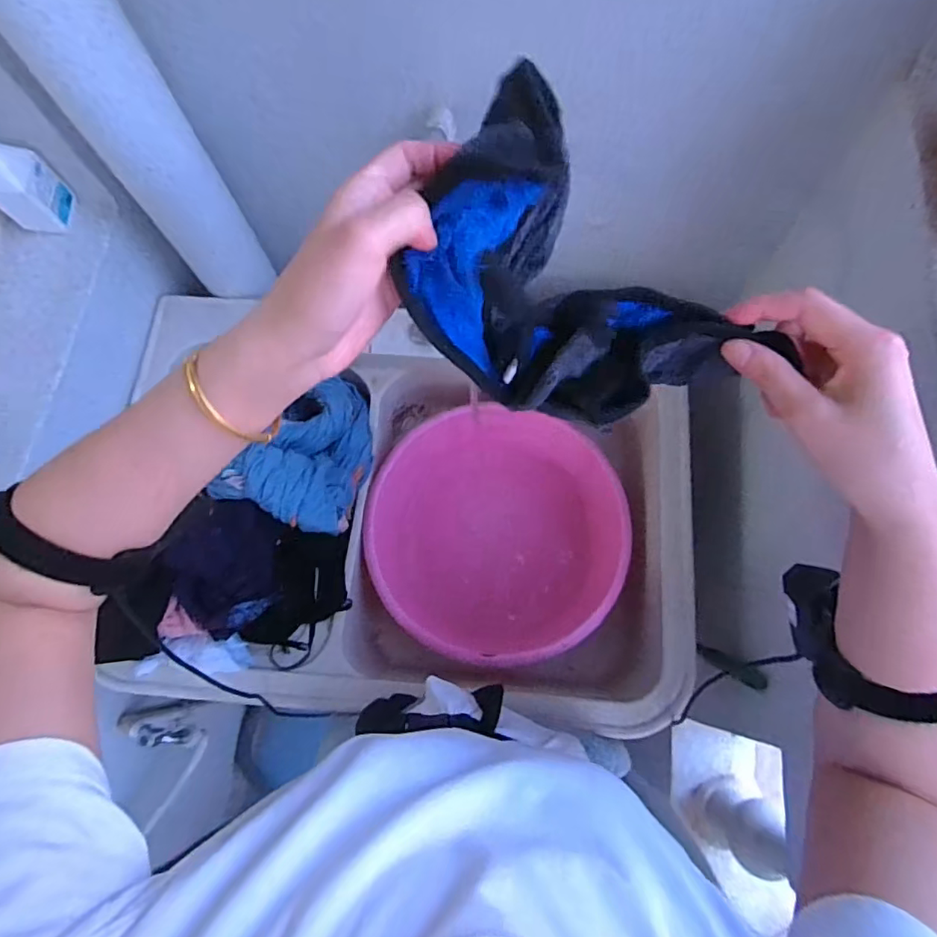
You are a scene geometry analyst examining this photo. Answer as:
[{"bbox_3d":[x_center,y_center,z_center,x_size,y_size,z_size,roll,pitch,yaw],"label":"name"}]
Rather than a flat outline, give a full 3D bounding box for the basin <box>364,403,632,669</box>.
[{"bbox_3d":[0.045,0.105,0.925,0.384,0.185,0.390,0,74,1],"label":"basin"}]

